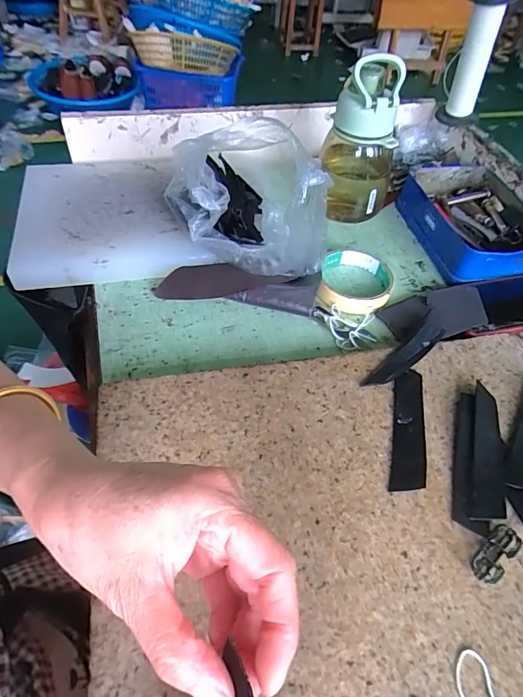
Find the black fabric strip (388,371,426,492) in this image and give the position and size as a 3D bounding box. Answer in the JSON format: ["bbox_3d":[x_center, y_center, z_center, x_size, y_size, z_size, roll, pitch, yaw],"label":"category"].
[{"bbox_3d":[0.119,0.062,0.345,0.024,0.010,0.111,13,51,5],"label":"black fabric strip"}]

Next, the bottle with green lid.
[{"bbox_3d":[0.120,-0.245,0.520,0.093,0.174,0.077,13,51,5],"label":"bottle with green lid"}]

